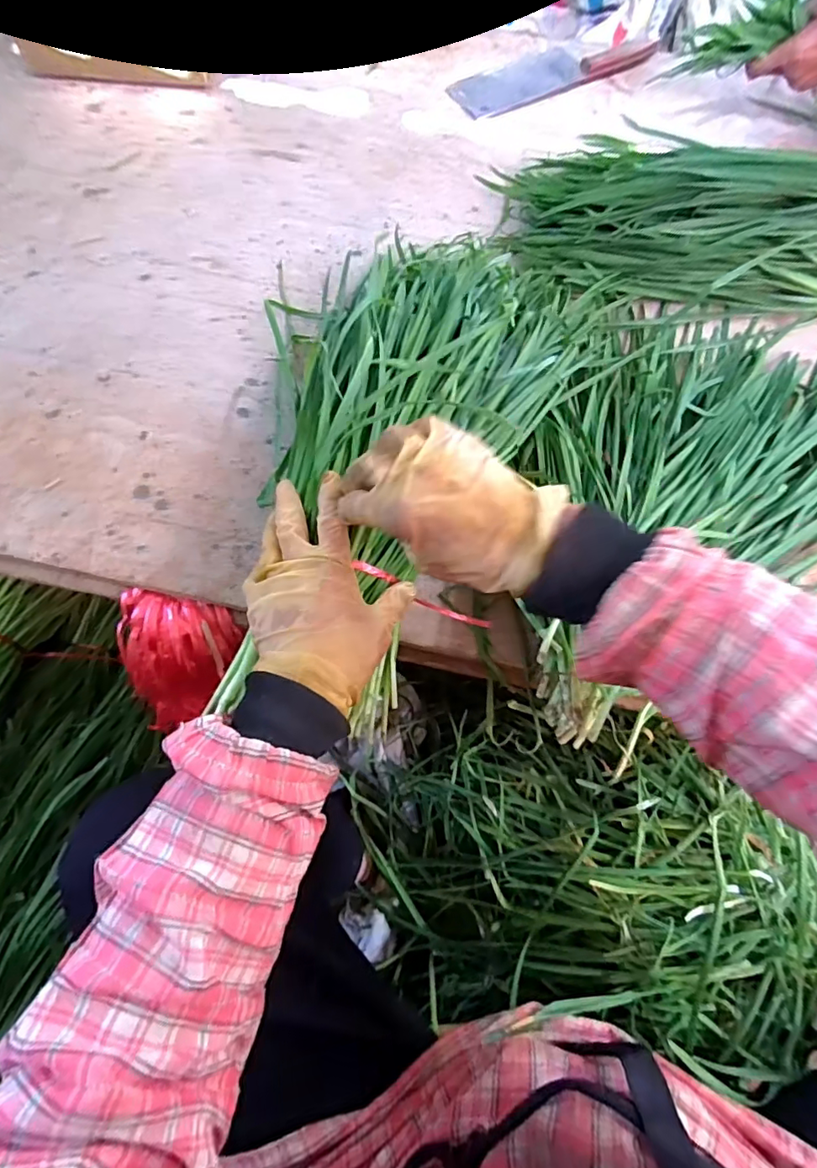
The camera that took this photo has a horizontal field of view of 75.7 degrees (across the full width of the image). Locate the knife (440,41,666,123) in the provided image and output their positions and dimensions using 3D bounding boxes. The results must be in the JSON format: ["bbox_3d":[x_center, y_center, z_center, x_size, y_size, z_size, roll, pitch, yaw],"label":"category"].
[{"bbox_3d":[0.200,-0.685,0.703,0.300,0.023,0.092,-26,72,-12],"label":"knife"}]

